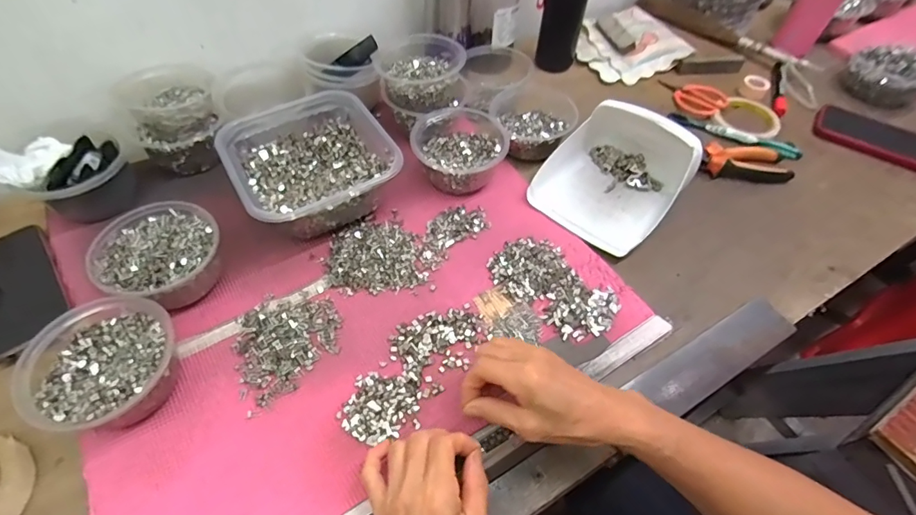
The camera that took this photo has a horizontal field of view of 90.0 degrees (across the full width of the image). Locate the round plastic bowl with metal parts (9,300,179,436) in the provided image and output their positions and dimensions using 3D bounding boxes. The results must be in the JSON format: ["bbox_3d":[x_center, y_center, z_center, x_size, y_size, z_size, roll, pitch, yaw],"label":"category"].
[{"bbox_3d":[-0.304,0.094,0.401,0.114,0.054,0.110,1,53,-1],"label":"round plastic bowl with metal parts"}]

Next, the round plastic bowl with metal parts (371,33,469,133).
[{"bbox_3d":[-0.051,-0.238,0.604,0.111,0.069,0.111,1,53,-1],"label":"round plastic bowl with metal parts"}]

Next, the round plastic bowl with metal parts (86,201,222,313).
[{"bbox_3d":[-0.301,-0.002,0.467,0.115,0.056,0.105,1,53,-1],"label":"round plastic bowl with metal parts"}]

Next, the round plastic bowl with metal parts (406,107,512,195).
[{"bbox_3d":[0.001,-0.137,0.578,0.113,0.054,0.117,1,53,-1],"label":"round plastic bowl with metal parts"}]

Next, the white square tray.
[{"bbox_3d":[0.194,-0.111,0.561,0.156,0.083,0.180,35,60,21],"label":"white square tray"}]

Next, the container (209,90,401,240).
[{"bbox_3d":[-0.173,-0.110,0.540,0.168,0.067,0.168,-26,59,-19],"label":"container"}]

